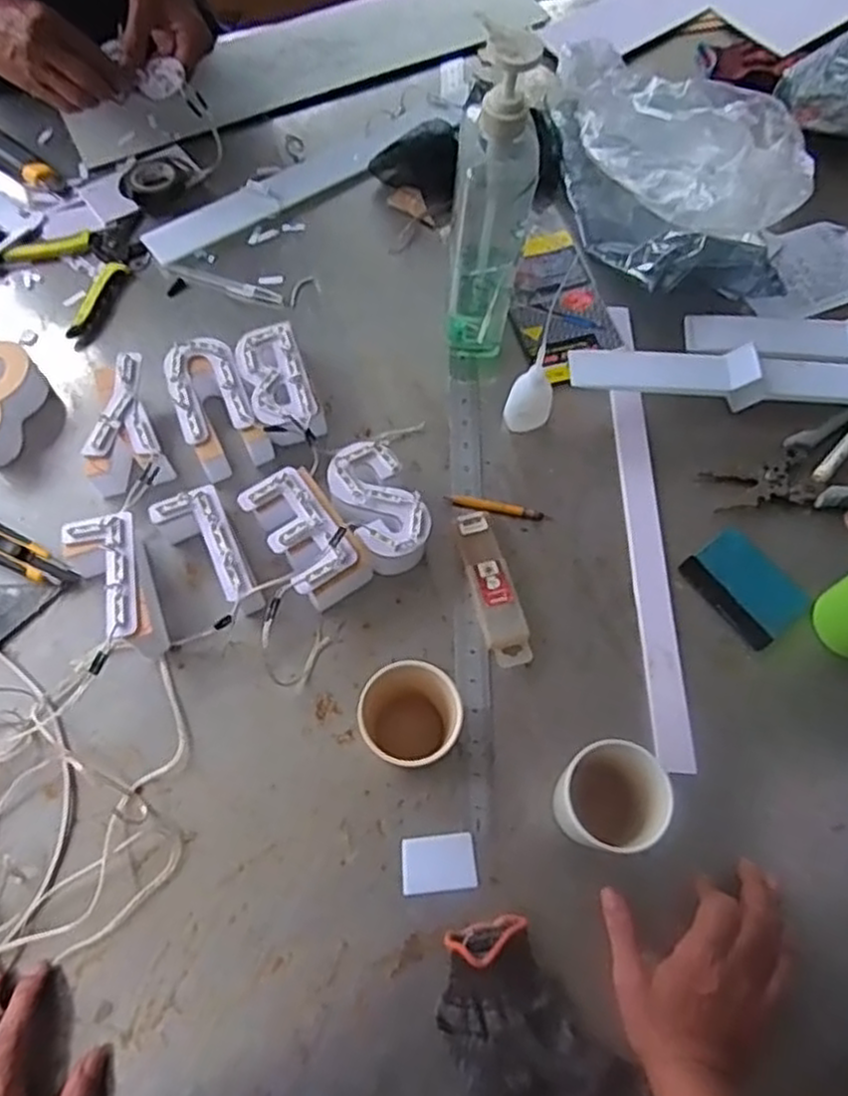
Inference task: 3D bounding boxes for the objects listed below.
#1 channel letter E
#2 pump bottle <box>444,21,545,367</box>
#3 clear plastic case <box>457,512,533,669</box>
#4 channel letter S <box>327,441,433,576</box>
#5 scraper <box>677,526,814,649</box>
[{"bbox_3d":[-0.101,-0.009,0.643,0.066,0.053,0.117,-31,71,-15],"label":"channel letter E"},{"bbox_3d":[0.052,-0.269,0.632,0.069,0.281,0.072,10,69,2],"label":"pump bottle"},{"bbox_3d":[0.059,0.035,0.649,0.037,0.021,0.137,-13,67,-8],"label":"clear plastic case"},{"bbox_3d":[-0.039,-0.031,0.658,0.063,0.049,0.117,-26,72,-11],"label":"channel letter S"},{"bbox_3d":[0.285,0.033,0.662,0.080,0.005,0.095,-34,72,-16],"label":"scraper"}]

